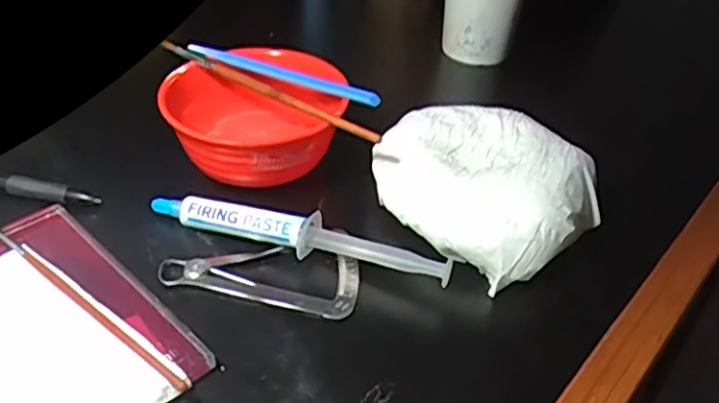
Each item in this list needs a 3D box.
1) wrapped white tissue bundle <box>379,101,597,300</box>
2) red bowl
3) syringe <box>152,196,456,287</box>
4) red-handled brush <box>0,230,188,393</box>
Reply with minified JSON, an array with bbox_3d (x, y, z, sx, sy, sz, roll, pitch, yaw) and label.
[{"bbox_3d":[0.069,-0.015,0.381,0.097,0.035,0.124,-28,49,-34],"label":"wrapped white tissue bundle"},{"bbox_3d":[-0.064,-0.051,0.402,0.115,0.050,0.092,11,39,8],"label":"red bowl"},{"bbox_3d":[-0.034,0.018,0.355,0.168,0.023,0.021,14,40,11],"label":"syringe"},{"bbox_3d":[-0.135,0.047,0.317,0.156,0.009,0.005,29,45,27],"label":"red-handled brush"}]

